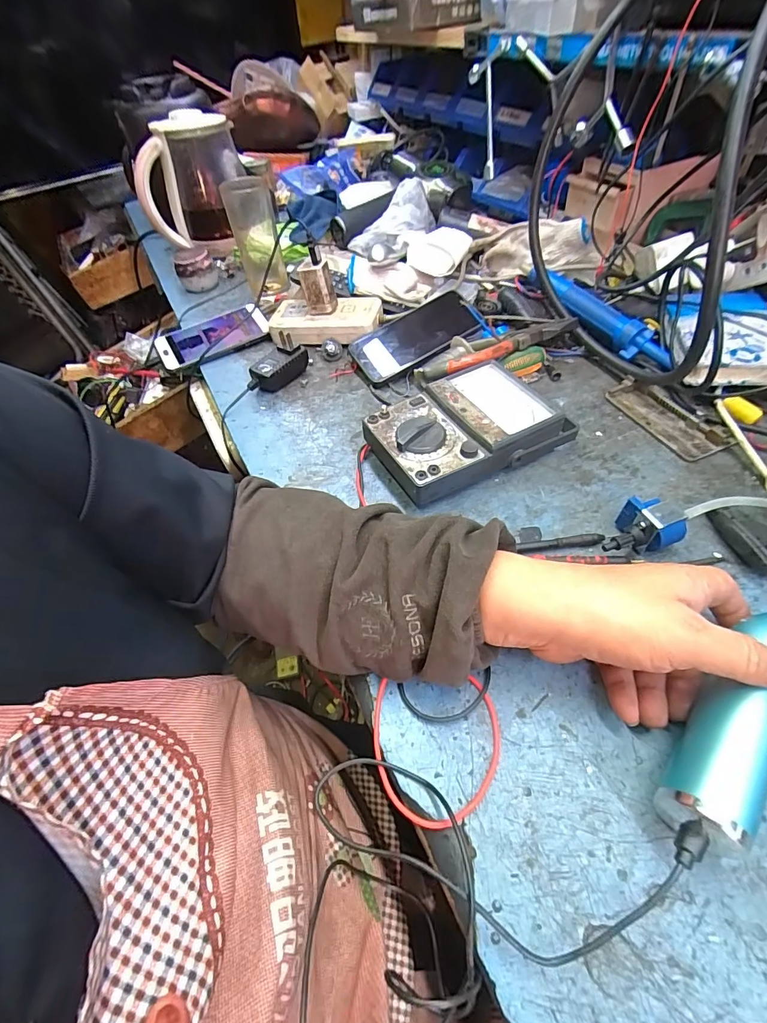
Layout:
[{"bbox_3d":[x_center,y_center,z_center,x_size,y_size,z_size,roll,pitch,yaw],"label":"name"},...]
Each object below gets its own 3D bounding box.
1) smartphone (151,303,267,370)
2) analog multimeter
[{"bbox_3d":[-0.239,-0.244,0.602,0.149,0.014,0.070,-30,64,-11],"label":"smartphone"},{"bbox_3d":[0.080,-0.080,0.432,0.182,0.049,0.117,-28,53,-16],"label":"analog multimeter"}]

